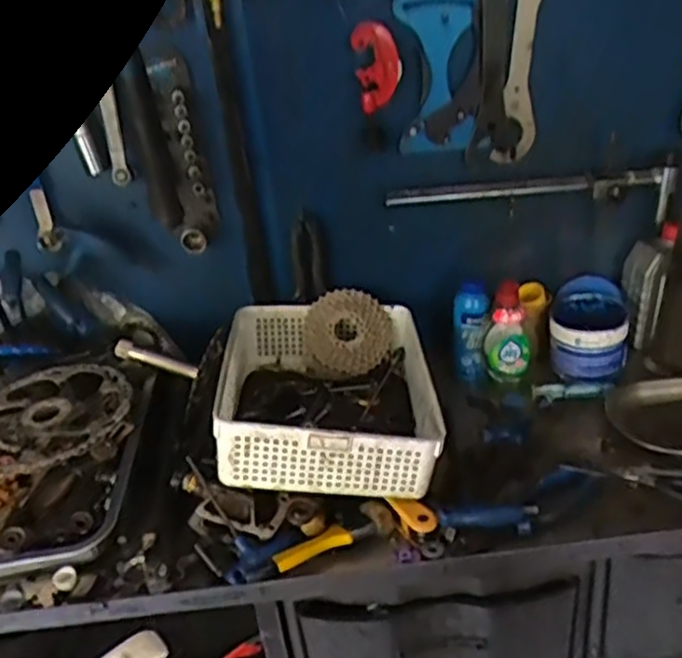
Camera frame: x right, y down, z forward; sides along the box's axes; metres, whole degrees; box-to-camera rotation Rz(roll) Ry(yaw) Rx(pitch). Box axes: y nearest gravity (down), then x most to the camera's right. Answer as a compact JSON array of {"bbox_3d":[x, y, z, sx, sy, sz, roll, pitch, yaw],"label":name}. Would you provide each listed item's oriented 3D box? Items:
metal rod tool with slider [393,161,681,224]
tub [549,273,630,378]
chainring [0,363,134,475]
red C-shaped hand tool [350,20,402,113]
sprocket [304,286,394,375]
[{"bbox_3d":[0.259,-0.177,0.983,0.389,0.057,0.036,-3,26,-3],"label":"metal rod tool with slider"},{"bbox_3d":[0.347,-0.002,1.021,0.102,0.102,0.116,5,31,20],"label":"tub"},{"bbox_3d":[-0.346,0.103,0.865,0.191,0.015,0.178,-6,36,4],"label":"chainring"},{"bbox_3d":[0.044,-0.324,0.898,0.057,0.098,0.024,-2,30,8],"label":"red C-shaped hand tool"},{"bbox_3d":[0.011,0.002,1.023,0.119,0.026,0.115,1,78,-4],"label":"sprocket"}]

